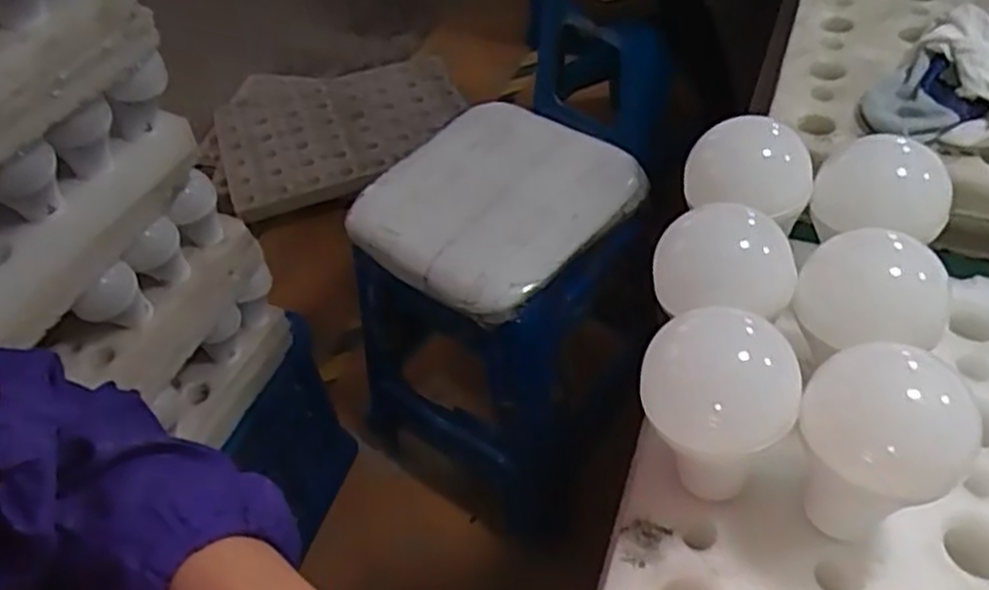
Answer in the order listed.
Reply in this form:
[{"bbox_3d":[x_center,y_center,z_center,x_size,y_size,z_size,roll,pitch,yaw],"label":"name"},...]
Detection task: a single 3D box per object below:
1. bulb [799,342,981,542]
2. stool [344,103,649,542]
[{"bbox_3d":[0.163,0.068,0.334,0.057,0.091,0.061,-2,49,2],"label":"bulb"},{"bbox_3d":[0.014,0.042,1.128,0.347,0.521,0.317,26,56,24],"label":"stool"}]

